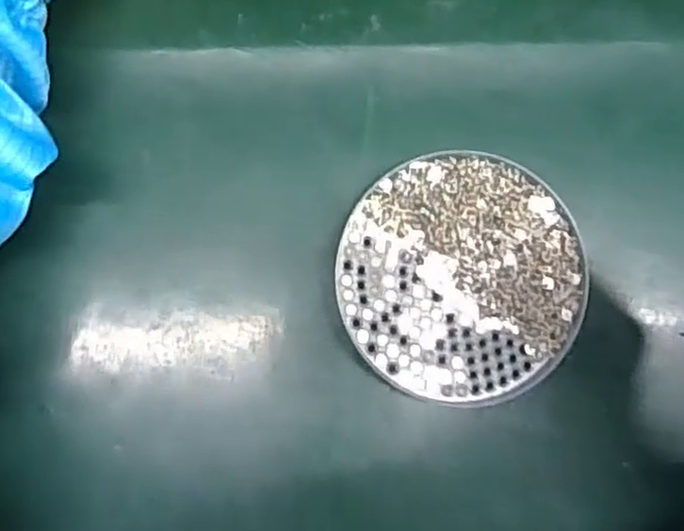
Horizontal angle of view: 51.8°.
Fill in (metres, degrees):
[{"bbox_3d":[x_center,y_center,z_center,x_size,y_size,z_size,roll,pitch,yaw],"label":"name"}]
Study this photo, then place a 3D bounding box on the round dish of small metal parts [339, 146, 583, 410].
[{"bbox_3d":[0.054,0.006,0.328,0.109,0.020,0.109,0,85,-3],"label":"round dish of small metal parts"}]

